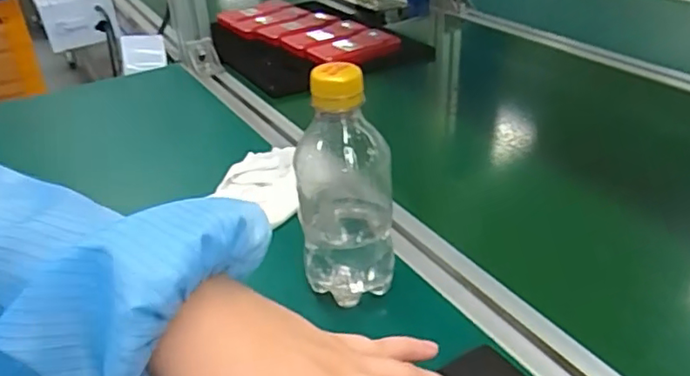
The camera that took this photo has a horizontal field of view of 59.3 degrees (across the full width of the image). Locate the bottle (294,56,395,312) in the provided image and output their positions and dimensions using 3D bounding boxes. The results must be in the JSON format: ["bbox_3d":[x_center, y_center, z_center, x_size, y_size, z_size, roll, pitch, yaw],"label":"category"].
[{"bbox_3d":[0.000,0.002,0.391,0.059,0.165,0.057,-2,31,3],"label":"bottle"}]

